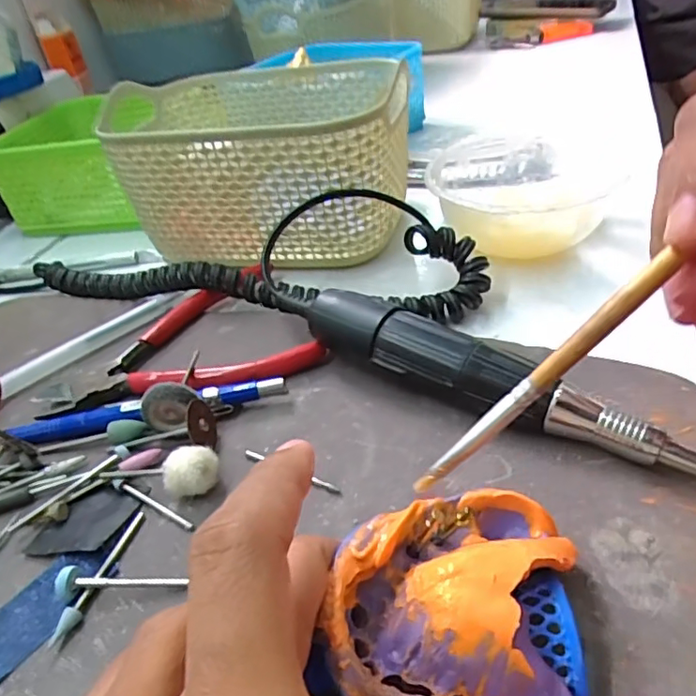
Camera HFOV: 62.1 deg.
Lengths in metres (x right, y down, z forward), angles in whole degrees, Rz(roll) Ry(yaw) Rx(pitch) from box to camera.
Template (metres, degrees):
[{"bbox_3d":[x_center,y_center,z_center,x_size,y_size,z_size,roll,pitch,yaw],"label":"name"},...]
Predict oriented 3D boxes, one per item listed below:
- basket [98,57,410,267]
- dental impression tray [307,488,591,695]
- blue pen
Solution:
[{"bbox_3d":[-0.053,-0.108,0.347,0.174,0.080,0.117,3,39,16],"label":"basket"},{"bbox_3d":[0.026,0.065,0.144,0.060,0.019,0.073,1,38,11],"label":"dental impression tray"},{"bbox_3d":[-0.082,0.027,0.238,0.113,0.010,0.011,-9,37,1],"label":"blue pen"}]

